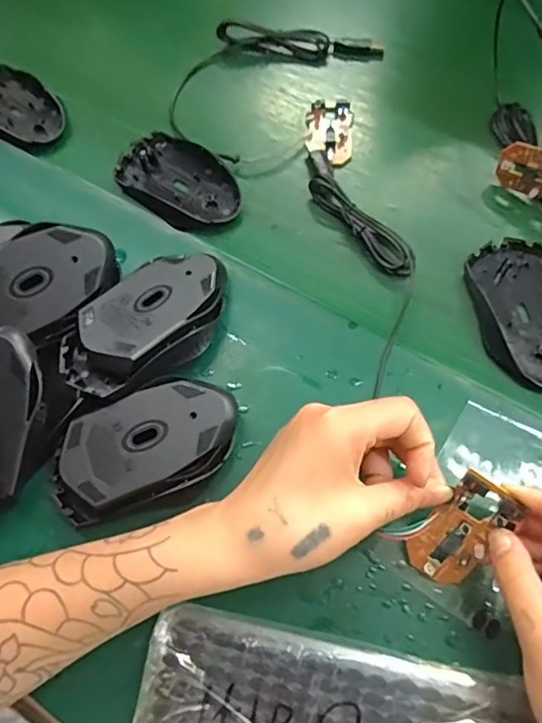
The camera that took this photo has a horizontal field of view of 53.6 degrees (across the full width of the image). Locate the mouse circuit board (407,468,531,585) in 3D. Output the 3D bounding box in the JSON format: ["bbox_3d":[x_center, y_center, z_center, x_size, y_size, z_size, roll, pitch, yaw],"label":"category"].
[{"bbox_3d":[0.105,0.094,0.299,0.034,0.012,0.067,32,112,16],"label":"mouse circuit board"}]

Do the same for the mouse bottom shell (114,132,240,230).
[{"bbox_3d":[-0.074,-0.149,0.436,0.108,0.014,0.070,39,72,19],"label":"mouse bottom shell"}]

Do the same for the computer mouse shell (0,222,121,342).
[{"bbox_3d":[-0.159,-0.052,0.364,0.110,0.026,0.066,-34,95,-13],"label":"computer mouse shell"}]

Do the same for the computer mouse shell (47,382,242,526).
[{"bbox_3d":[-0.080,0.055,0.339,0.120,0.027,0.065,-19,65,-6],"label":"computer mouse shell"}]

